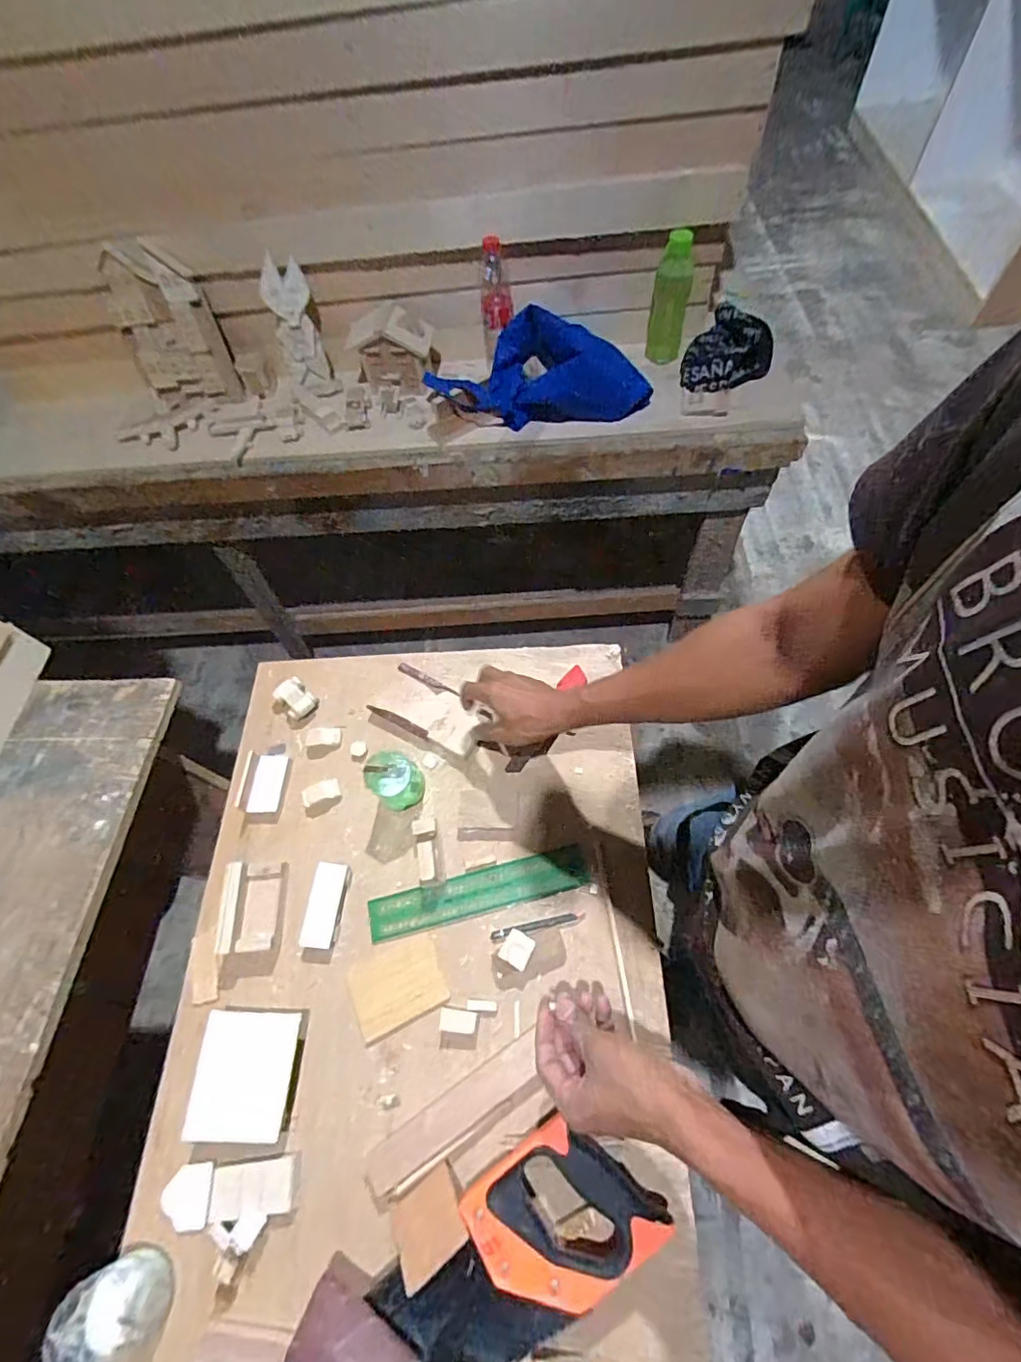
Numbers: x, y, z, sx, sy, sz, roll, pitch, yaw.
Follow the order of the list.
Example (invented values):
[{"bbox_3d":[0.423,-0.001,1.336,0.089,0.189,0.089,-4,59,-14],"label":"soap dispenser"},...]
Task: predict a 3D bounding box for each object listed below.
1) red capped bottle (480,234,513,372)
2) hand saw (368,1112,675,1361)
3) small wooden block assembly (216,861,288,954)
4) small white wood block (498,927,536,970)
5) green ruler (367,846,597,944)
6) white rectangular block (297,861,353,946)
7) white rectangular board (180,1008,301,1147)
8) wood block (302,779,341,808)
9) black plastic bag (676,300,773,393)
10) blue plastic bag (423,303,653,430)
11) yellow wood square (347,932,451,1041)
[{"bbox_3d":[-0.028,-0.723,1.038,0.056,0.212,0.065,27,68,18],"label":"red capped bottle"},{"bbox_3d":[-0.104,0.567,0.426,0.512,0.042,0.124,-35,65,-14],"label":"hand saw"},{"bbox_3d":[-0.296,0.259,0.617,0.060,0.033,0.092,-5,62,1],"label":"small wooden block assembly"},{"bbox_3d":[0.008,0.291,0.581,0.030,0.024,0.032,27,67,17],"label":"small white wood block"},{"bbox_3d":[-0.037,0.244,0.619,0.252,0.004,0.048,-14,62,-3],"label":"green ruler"},{"bbox_3d":[-0.213,0.259,0.621,0.042,0.012,0.089,3,63,5],"label":"white rectangular block"},{"bbox_3d":[-0.267,0.395,0.541,0.091,0.029,0.104,0,62,4],"label":"white rectangular board"},{"bbox_3d":[-0.244,0.142,0.688,0.048,0.010,0.027,-22,63,-8],"label":"wood block"},{"bbox_3d":[0.424,-0.639,1.035,0.146,0.056,0.195,28,69,19],"label":"black plastic bag"},{"bbox_3d":[0.051,-0.590,0.997,0.394,0.135,0.169,-9,62,1],"label":"blue plastic bag"},{"bbox_3d":[-0.125,0.330,0.587,0.099,0.007,0.079,-23,63,-8],"label":"yellow wood square"}]

